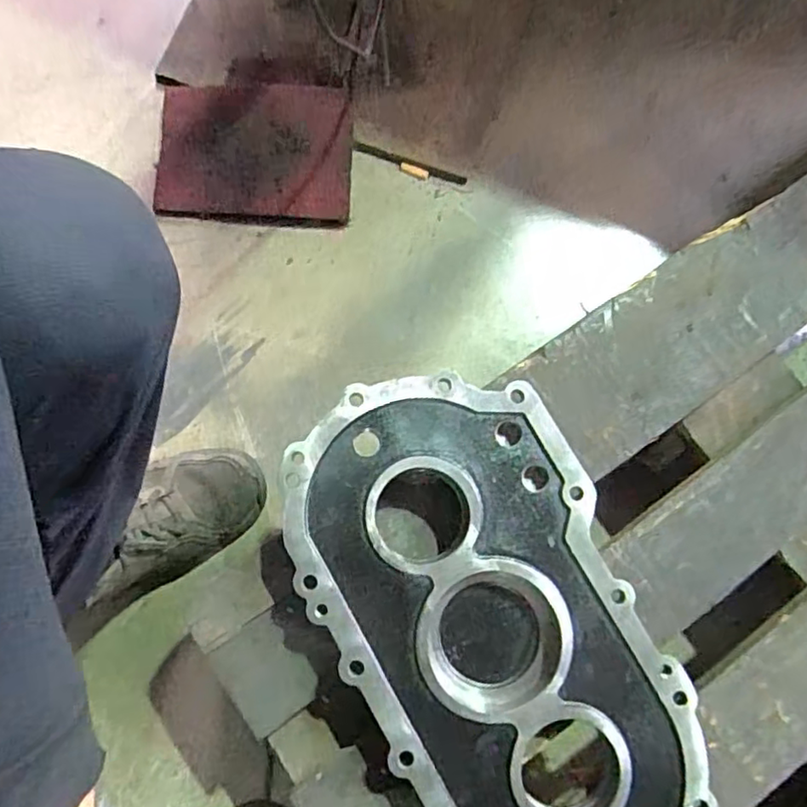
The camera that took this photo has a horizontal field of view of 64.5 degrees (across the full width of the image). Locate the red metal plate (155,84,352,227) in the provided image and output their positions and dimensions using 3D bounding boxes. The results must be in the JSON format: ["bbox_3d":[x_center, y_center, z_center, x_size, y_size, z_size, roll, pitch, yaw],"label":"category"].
[{"bbox_3d":[-0.173,-0.288,0.737,0.221,0.022,0.160,2,85,4],"label":"red metal plate"}]

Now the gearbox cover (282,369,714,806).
[{"bbox_3d":[0.066,0.173,0.496,0.229,0.064,0.406,-24,79,-6],"label":"gearbox cover"}]

